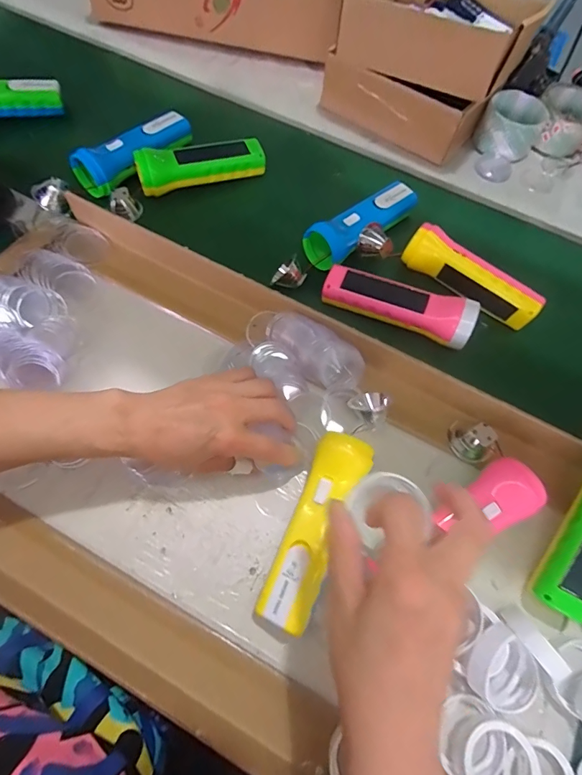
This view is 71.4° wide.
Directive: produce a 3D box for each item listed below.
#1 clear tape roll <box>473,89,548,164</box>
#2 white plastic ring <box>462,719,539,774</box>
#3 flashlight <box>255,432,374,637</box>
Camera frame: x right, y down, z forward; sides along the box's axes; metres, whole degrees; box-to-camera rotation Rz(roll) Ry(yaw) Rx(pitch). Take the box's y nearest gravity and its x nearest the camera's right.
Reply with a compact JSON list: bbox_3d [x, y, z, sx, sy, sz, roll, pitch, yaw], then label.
[{"bbox_3d":[0.308,-0.369,0.569,0.080,0.043,0.093,33,69,10],"label":"clear tape roll"},{"bbox_3d":[0.147,0.267,0.283,0.051,0.010,0.049,-38,65,-7],"label":"white plastic ring"},{"bbox_3d":[0.020,0.117,0.340,0.043,0.045,0.154,24,67,6],"label":"flashlight"}]

